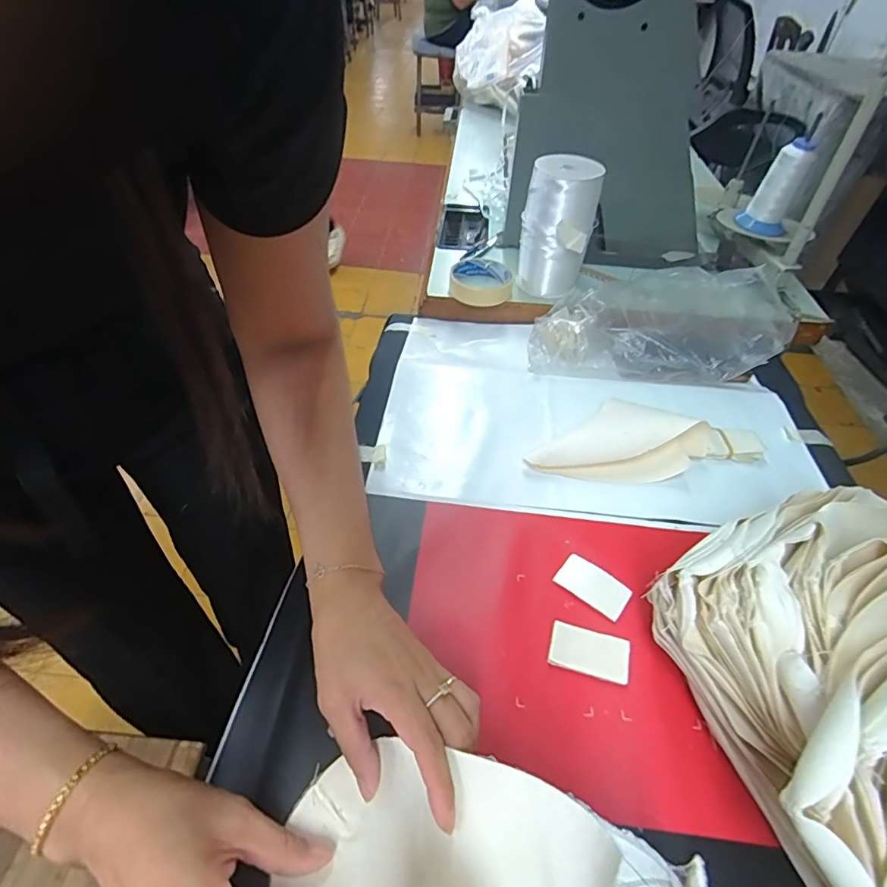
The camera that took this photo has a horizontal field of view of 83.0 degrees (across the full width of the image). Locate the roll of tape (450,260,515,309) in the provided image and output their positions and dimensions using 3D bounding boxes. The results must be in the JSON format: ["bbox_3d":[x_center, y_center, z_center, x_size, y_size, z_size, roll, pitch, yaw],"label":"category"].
[{"bbox_3d":[0.054,-0.224,0.695,0.083,0.032,0.083,10,47,6],"label":"roll of tape"}]

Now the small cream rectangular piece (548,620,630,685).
[{"bbox_3d":[0.107,0.154,0.369,0.056,0.009,0.032,17,48,12],"label":"small cream rectangular piece"}]

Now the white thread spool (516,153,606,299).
[{"bbox_3d":[0.145,-0.273,0.652,0.088,0.167,0.087,14,47,9],"label":"white thread spool"}]

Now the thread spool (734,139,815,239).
[{"bbox_3d":[0.461,-0.350,0.693,0.059,0.124,0.069,21,49,16],"label":"thread spool"}]

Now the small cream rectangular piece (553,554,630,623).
[{"bbox_3d":[0.121,0.115,0.408,0.056,0.004,0.031,30,61,28],"label":"small cream rectangular piece"}]

